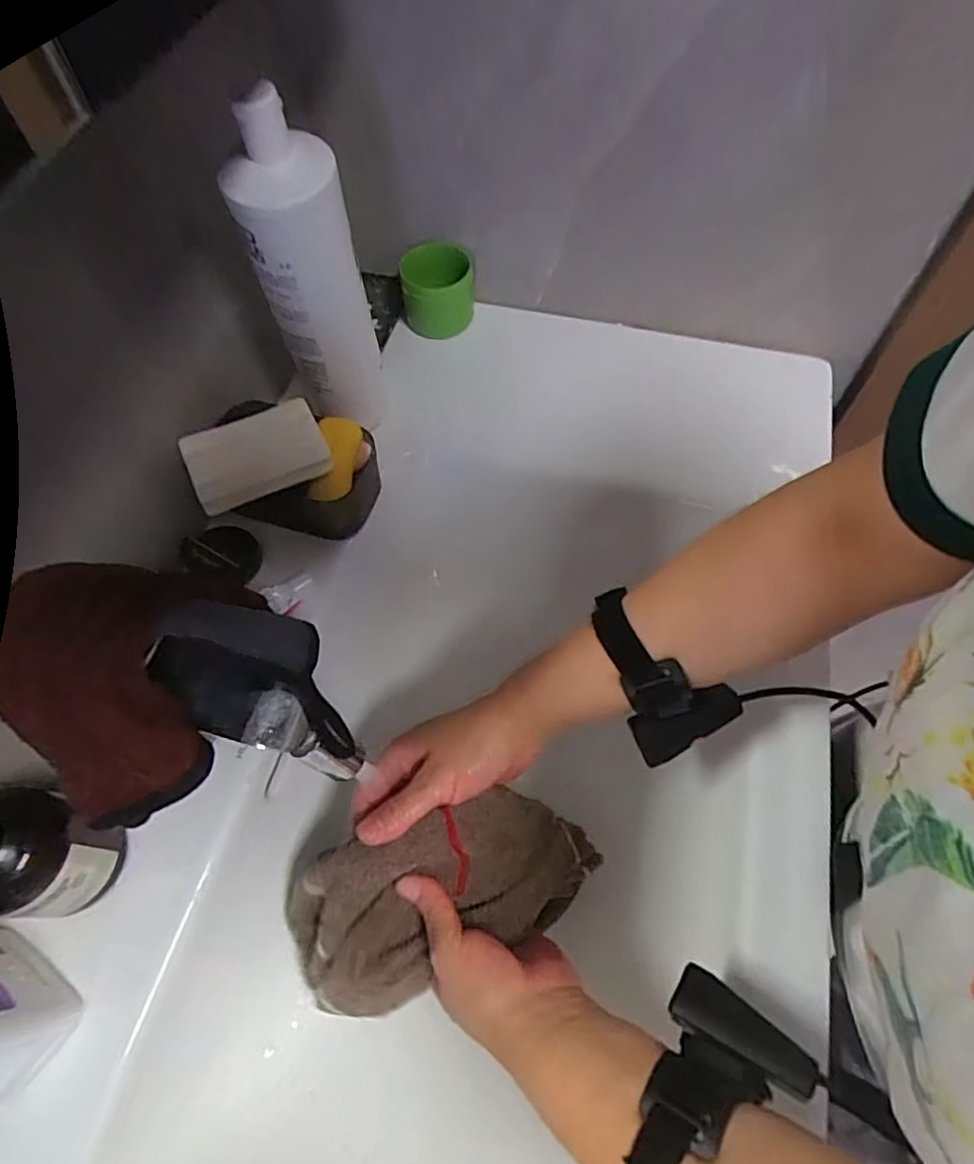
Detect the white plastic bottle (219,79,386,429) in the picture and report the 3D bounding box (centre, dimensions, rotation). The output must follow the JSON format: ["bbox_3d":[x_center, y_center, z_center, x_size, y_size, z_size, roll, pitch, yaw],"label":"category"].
[{"bbox_3d":[-0.130,-0.212,0.473,0.074,0.245,0.054,-4,62,0],"label":"white plastic bottle"}]

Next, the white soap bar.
[{"bbox_3d":[-0.181,-0.102,0.492,0.103,0.019,0.073,-26,64,-12],"label":"white soap bar"}]

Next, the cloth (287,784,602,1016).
[{"bbox_3d":[-0.032,0.213,0.422,0.214,0.101,0.093,-17,63,-8],"label":"cloth"}]

